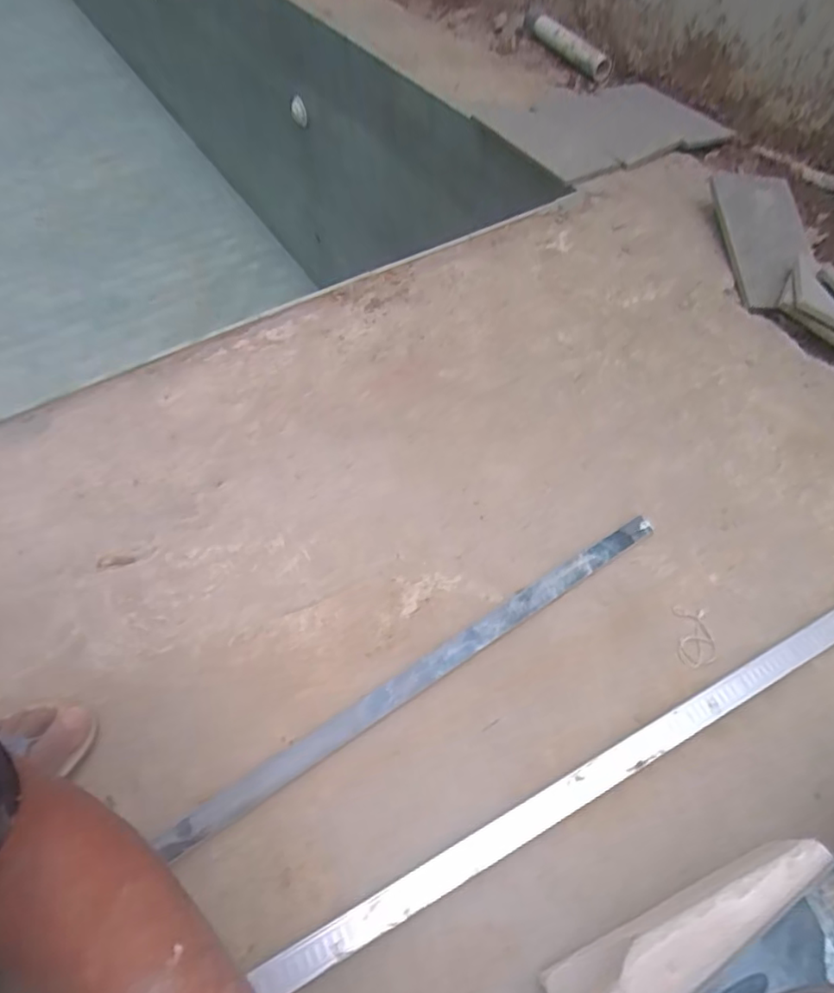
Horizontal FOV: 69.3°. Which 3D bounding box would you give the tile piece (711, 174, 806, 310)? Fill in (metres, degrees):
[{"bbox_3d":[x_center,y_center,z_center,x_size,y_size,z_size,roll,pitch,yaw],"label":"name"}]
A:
[{"bbox_3d":[0.589,-0.438,1.024,0.138,0.014,0.289,2,67,2],"label":"tile piece"}]

